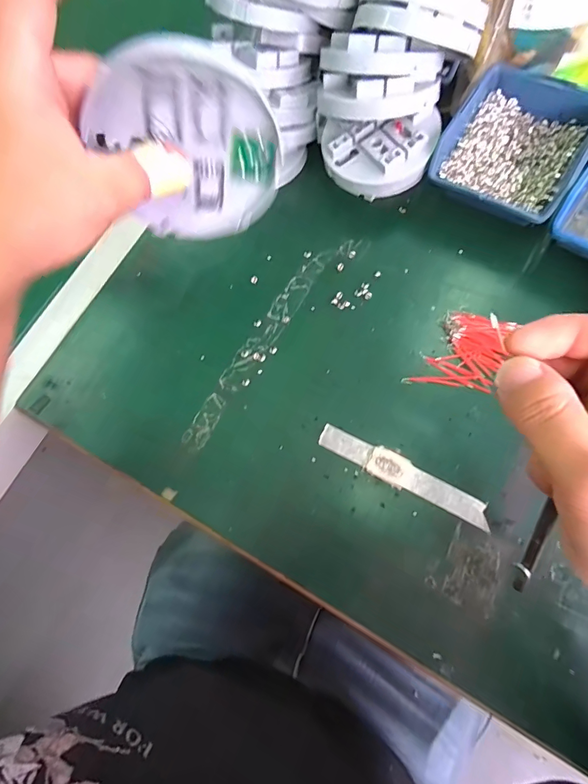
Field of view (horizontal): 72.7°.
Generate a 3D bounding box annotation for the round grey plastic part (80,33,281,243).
[{"bbox_3d":[-0.058,-0.134,0.233,0.094,0.110,0.025,0,72,1],"label":"round grey plastic part"}]

